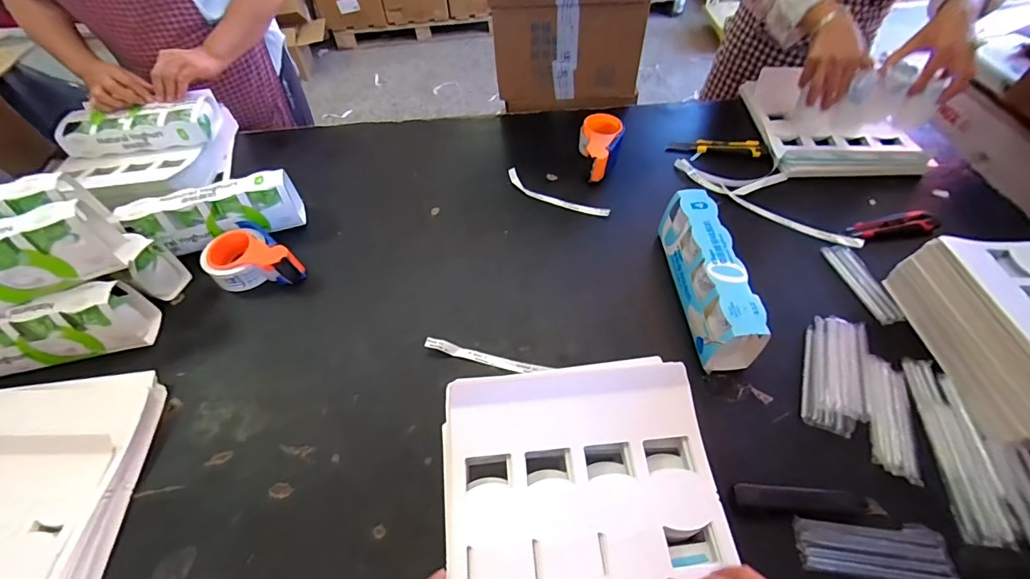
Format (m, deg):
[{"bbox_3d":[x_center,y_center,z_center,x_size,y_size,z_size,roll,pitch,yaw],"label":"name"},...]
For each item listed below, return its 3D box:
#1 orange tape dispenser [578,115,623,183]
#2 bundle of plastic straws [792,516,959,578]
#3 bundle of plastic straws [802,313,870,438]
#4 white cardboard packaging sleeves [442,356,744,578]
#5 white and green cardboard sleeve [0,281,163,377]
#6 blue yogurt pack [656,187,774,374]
[{"bbox_3d":[0.172,-0.289,0.877,0.086,0.060,0.134,7,54,8],"label":"orange tape dispenser"},{"bbox_3d":[0.397,0.290,0.483,0.156,0.008,0.058,2,53,4],"label":"bundle of plastic straws"},{"bbox_3d":[0.447,0.115,0.607,0.074,0.029,0.175,16,56,14],"label":"bundle of plastic straws"},{"bbox_3d":[0.070,0.232,0.429,0.274,0.061,0.312,-5,53,-1],"label":"white cardboard packaging sleeves"},{"bbox_3d":[-0.706,0.063,0.642,0.274,0.103,0.073,-13,54,-7],"label":"white and green cardboard sleeve"},{"bbox_3d":[0.287,-0.021,0.653,0.067,0.100,0.267,-5,53,-1],"label":"blue yogurt pack"}]

